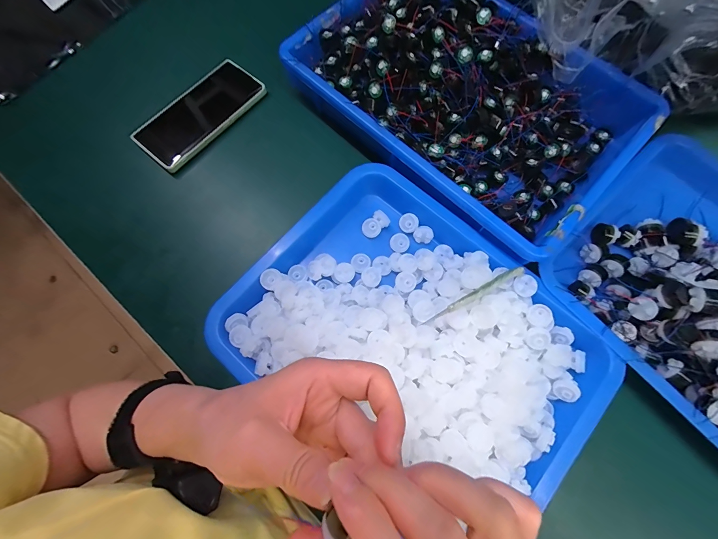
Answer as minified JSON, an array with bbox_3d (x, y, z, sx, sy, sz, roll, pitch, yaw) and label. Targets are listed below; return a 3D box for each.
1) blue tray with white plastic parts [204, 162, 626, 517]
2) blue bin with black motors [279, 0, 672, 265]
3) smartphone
[{"bbox_3d":[0.057,0.059,0.306,0.319,0.070,0.261,40,78,10],"label":"blue tray with white plastic parts"},{"bbox_3d":[0.115,-0.195,0.350,0.244,0.054,0.358,-44,79,-10],"label":"blue bin with black motors"},{"bbox_3d":[-0.192,-0.193,0.384,0.069,0.012,0.161,40,75,1],"label":"smartphone"}]

